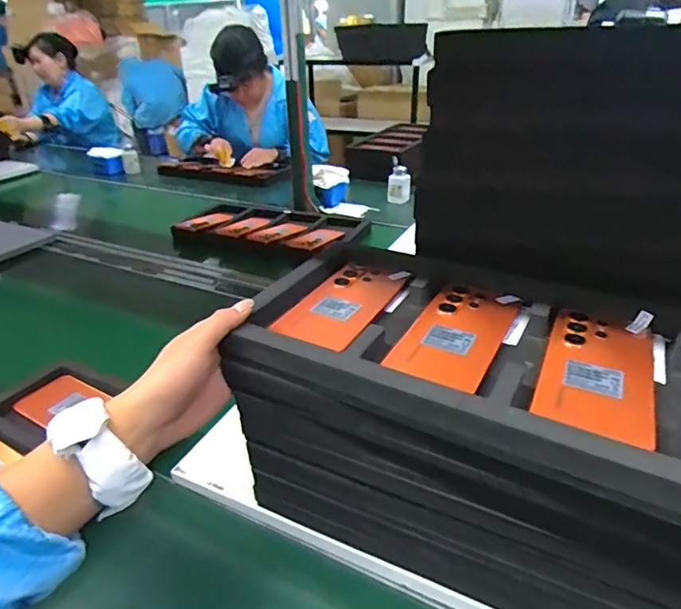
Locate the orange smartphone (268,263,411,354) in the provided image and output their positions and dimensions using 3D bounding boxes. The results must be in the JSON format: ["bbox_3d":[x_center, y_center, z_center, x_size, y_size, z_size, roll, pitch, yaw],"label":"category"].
[{"bbox_3d":[0.007,-0.003,0.477,0.080,0.013,0.152,16,35,27],"label":"orange smartphone"}]

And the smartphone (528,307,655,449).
[{"bbox_3d":[0.202,0.050,0.381,0.077,0.009,0.151,14,35,26],"label":"smartphone"}]

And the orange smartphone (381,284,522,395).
[{"bbox_3d":[0.103,0.022,0.430,0.076,0.009,0.147,16,35,27],"label":"orange smartphone"}]

